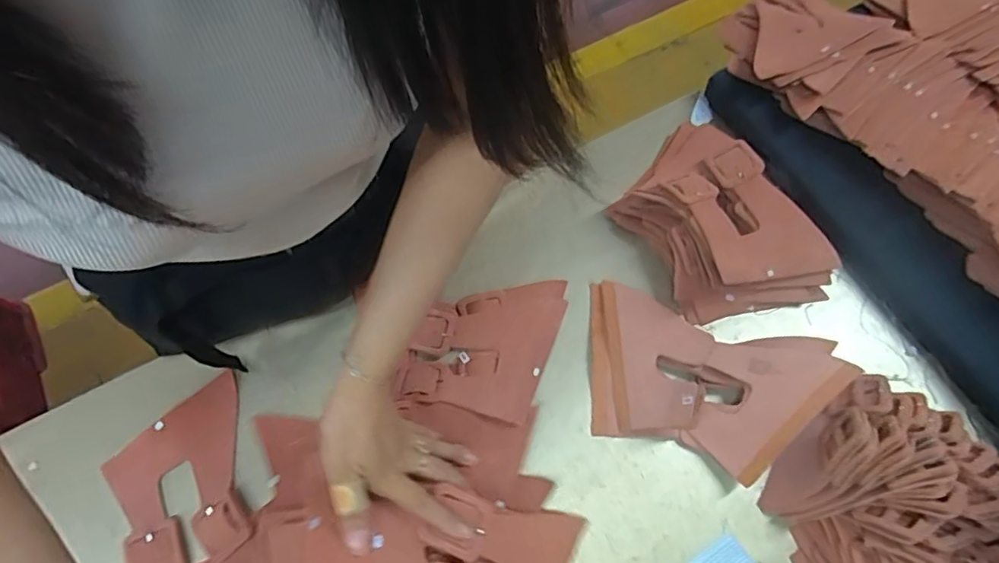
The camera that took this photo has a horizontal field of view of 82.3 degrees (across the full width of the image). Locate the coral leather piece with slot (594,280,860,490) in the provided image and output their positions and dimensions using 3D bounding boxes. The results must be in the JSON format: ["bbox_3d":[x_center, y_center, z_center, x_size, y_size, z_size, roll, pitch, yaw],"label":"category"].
[{"bbox_3d":[0.197,0.098,0.558,0.243,0.049,0.152,14,71,22],"label":"coral leather piece with slot"}]

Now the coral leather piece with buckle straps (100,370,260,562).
[{"bbox_3d":[-0.296,0.199,0.529,0.121,0.023,0.192,-20,68,-9],"label":"coral leather piece with buckle straps"}]

